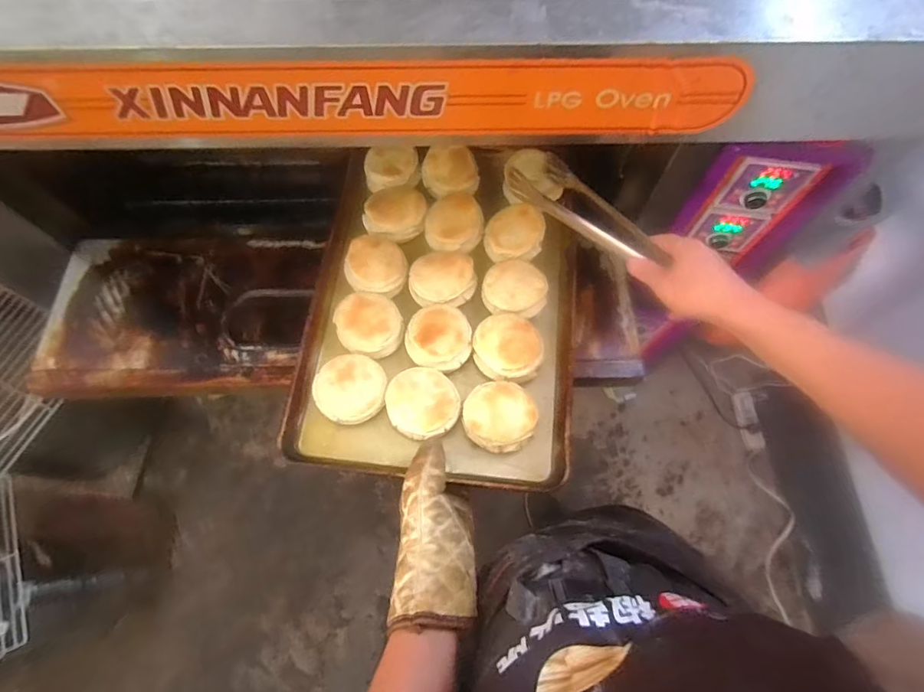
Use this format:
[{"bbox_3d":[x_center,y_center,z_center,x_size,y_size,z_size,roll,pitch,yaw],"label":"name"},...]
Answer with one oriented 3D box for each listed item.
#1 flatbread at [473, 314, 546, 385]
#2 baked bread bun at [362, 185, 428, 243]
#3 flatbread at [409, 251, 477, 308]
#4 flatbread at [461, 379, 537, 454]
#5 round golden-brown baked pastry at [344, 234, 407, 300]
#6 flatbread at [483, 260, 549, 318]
[{"bbox_3d":[0.068,0.001,0.721,0.100,0.045,0.098,0,68,-1],"label":"flatbread"},{"bbox_3d":[-0.113,-0.223,0.810,0.093,0.035,0.099,0,68,-1],"label":"baked bread bun"},{"bbox_3d":[-0.032,-0.110,0.758,0.104,0.044,0.089,-9,69,-4],"label":"flatbread"},{"bbox_3d":[0.051,0.097,0.670,0.096,0.040,0.094,0,68,-1],"label":"flatbread"},{"bbox_3d":[-0.137,-0.132,0.765,0.096,0.031,0.099,0,68,-1],"label":"round golden-brown baked pastry"},{"bbox_3d":[0.084,-0.090,0.755,0.100,0.032,0.086,20,70,7],"label":"flatbread"}]

